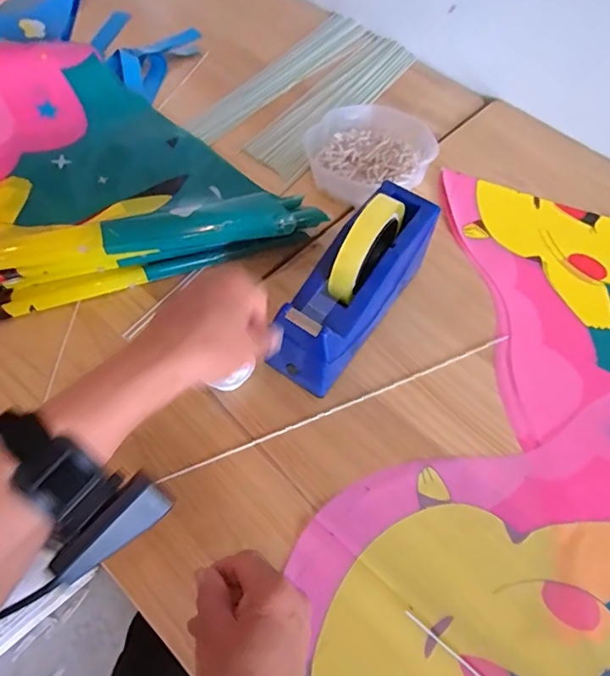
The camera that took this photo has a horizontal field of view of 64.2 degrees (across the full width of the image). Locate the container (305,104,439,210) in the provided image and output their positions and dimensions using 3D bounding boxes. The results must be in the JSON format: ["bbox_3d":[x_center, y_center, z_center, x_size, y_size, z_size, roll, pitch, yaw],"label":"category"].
[{"bbox_3d":[0.084,-0.238,0.621,0.153,0.042,0.154,-14,61,-13],"label":"container"}]

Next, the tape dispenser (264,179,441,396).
[{"bbox_3d":[0.049,-0.054,0.449,0.063,0.132,0.197,33,62,15],"label":"tape dispenser"}]

